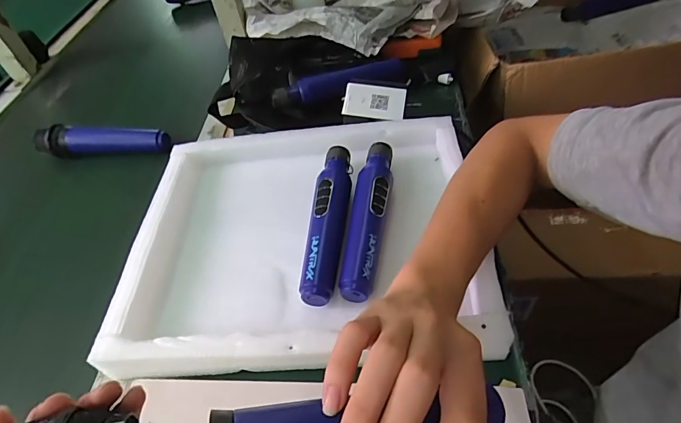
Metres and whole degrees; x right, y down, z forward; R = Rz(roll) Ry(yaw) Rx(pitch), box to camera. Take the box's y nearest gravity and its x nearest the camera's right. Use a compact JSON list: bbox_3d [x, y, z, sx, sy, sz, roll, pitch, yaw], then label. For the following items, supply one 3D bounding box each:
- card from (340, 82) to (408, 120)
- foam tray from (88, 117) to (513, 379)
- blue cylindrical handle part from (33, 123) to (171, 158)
[{"bbox_3d":[0.044,-0.143,0.539,0.079,0.007,0.052,9,66,10],"label":"card"},{"bbox_3d":[-0.041,0.017,0.436,0.344,0.059,0.284,-5,49,4],"label":"foam tray"},{"bbox_3d":[-0.355,-0.105,0.616,0.203,0.039,0.033,-2,49,7],"label":"blue cylindrical handle part"}]

